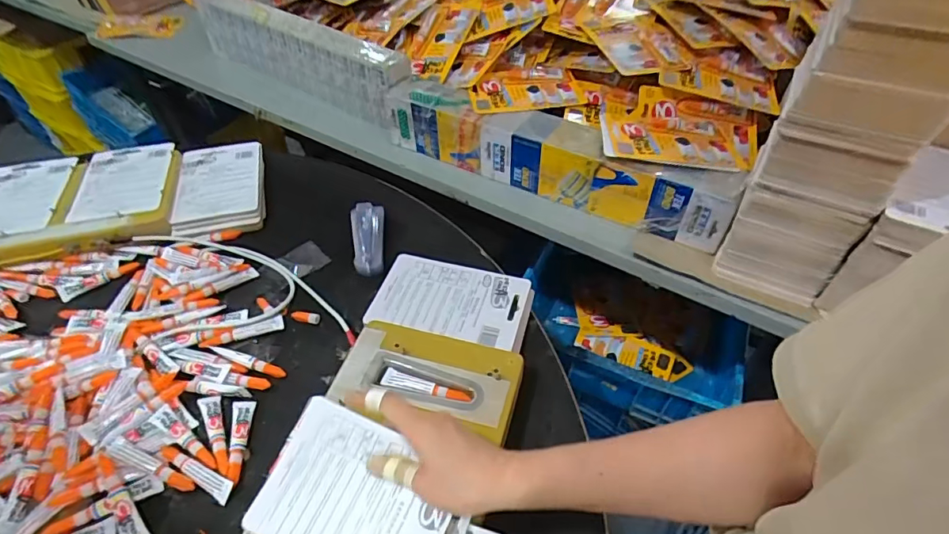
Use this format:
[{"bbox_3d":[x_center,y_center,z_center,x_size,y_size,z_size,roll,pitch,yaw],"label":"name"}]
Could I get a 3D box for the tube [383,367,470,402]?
[{"bbox_3d":[-0.047,0.116,0.483,0.090,0.012,0.017,14,48,14],"label":"tube"}]

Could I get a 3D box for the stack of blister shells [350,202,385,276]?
[{"bbox_3d":[-0.140,-0.039,0.658,0.044,0.033,0.112,-5,46,-7],"label":"stack of blister shells"}]

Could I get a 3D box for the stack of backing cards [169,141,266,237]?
[{"bbox_3d":[-0.373,-0.125,0.742,0.120,0.021,0.197,-11,47,-13],"label":"stack of backing cards"}]

